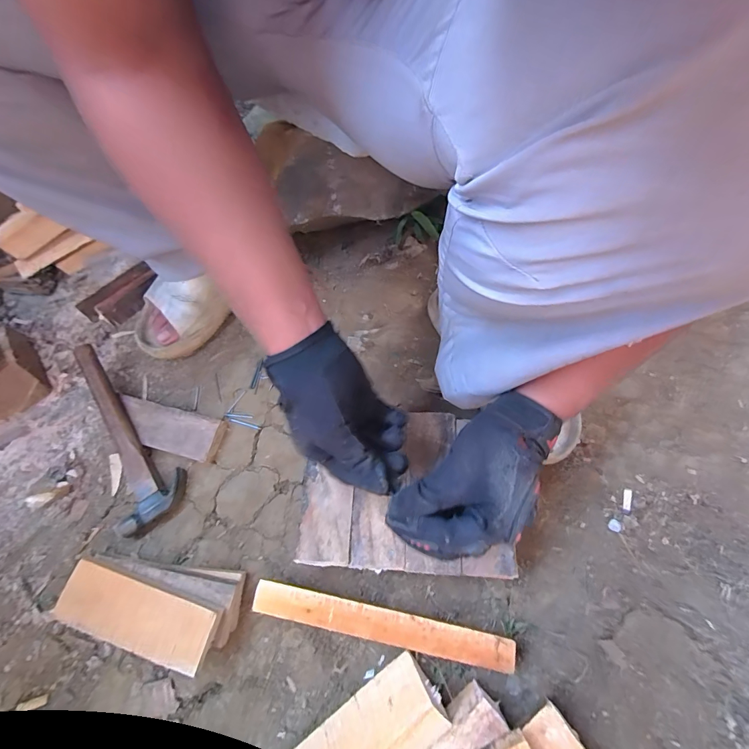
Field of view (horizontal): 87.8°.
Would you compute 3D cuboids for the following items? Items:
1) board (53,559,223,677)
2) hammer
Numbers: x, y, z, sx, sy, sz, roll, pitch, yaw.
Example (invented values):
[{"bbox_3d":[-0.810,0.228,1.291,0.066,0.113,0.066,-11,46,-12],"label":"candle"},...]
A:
[{"bbox_3d":[-0.253,0.254,0.411,0.172,0.009,0.055,15,66,10],"label":"board"},{"bbox_3d":[-0.362,0.085,0.532,0.095,0.055,0.267,-38,69,-13],"label":"hammer"}]

